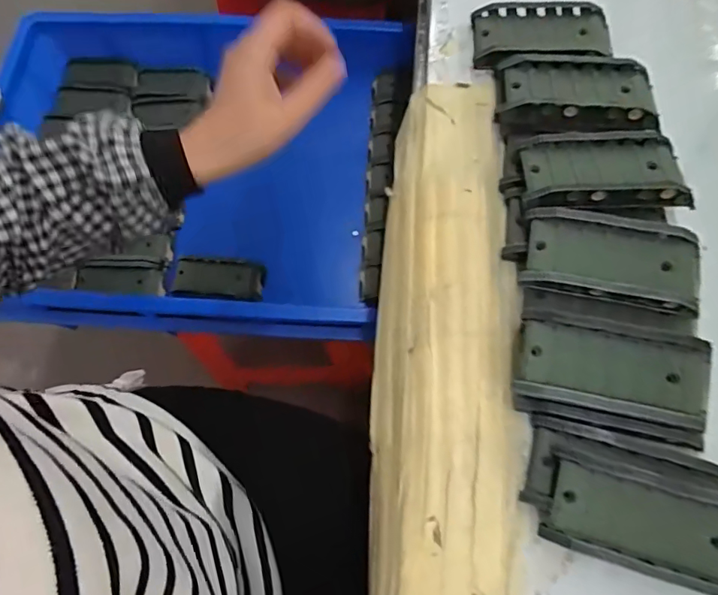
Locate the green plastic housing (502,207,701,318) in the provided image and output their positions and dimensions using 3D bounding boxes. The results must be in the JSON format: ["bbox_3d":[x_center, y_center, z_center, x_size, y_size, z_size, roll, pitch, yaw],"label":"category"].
[{"bbox_3d":[0.135,-0.019,0.262,0.095,0.026,0.045,14,72,5],"label":"green plastic housing"}]

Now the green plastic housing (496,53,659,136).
[{"bbox_3d":[0.137,-0.124,0.301,0.094,0.032,0.059,6,71,2],"label":"green plastic housing"}]

